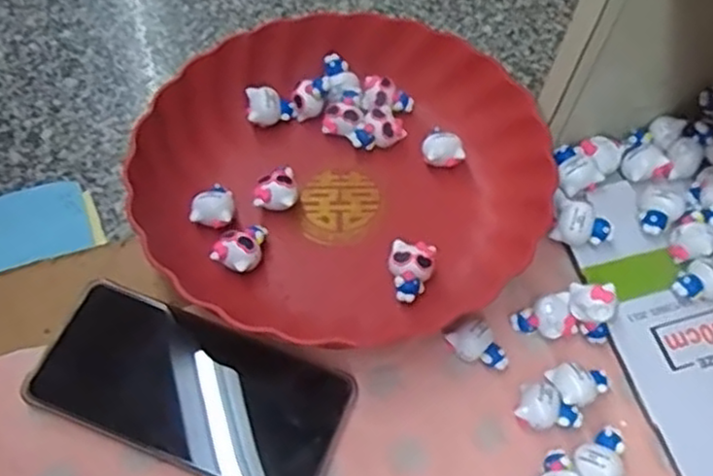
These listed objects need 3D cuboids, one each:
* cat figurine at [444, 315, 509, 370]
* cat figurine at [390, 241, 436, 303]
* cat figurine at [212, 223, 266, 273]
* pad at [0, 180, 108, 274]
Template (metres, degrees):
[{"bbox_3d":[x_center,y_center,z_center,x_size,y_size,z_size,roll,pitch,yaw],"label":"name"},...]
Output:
[{"bbox_3d":[0.068,0.063,0.400,0.025,0.019,0.032,-28,66,-16],"label":"cat figurine"},{"bbox_3d":[0.031,0.020,0.414,0.025,0.022,0.033,10,62,4],"label":"cat figurine"},{"bbox_3d":[-0.067,0.004,0.420,0.025,0.019,0.032,25,64,12],"label":"cat figurine"},{"bbox_3d":[-0.204,-0.005,0.440,0.081,0.011,0.055,-20,64,-12],"label":"pad"}]

